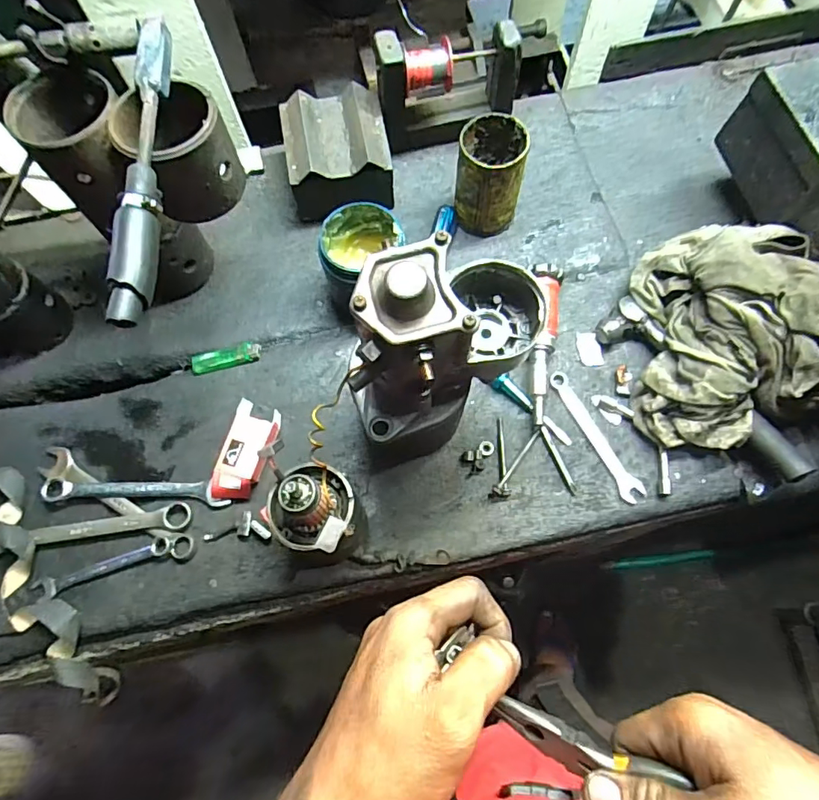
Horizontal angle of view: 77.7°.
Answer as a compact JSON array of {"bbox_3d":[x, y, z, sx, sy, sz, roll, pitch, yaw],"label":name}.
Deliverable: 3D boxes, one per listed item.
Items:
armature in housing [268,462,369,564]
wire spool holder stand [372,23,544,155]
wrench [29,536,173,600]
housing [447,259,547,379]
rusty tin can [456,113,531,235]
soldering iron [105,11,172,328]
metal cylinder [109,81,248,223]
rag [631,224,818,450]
[{"bbox_3d":[-0.084,0.103,0.456,0.077,0.155,0.076,-6,70,0],"label":"armature in housing"},{"bbox_3d":[0.041,-0.378,0.611,0.179,0.132,0.060,-13,70,-3],"label":"wire spool holder stand"},{"bbox_3d":[-0.316,0.173,0.523,0.146,0.010,0.022,-18,71,-4],"label":"wrench"},{"bbox_3d":[0.068,-0.068,0.398,0.064,0.055,0.069,-20,71,-5],"label":"housing"},{"bbox_3d":[0.094,-0.259,0.596,0.071,0.114,0.087,10,71,6],"label":"rusty tin can"},{"bbox_3d":[-0.200,-0.182,0.387,0.028,0.030,0.267,-3,70,1],"label":"soldering iron"},{"bbox_3d":[-0.198,-0.215,0.442,0.084,0.080,0.081,-1,70,2],"label":"metal cylinder"},{"bbox_3d":[0.319,-0.072,0.503,0.146,0.112,0.216,3,71,3],"label":"rag"}]

